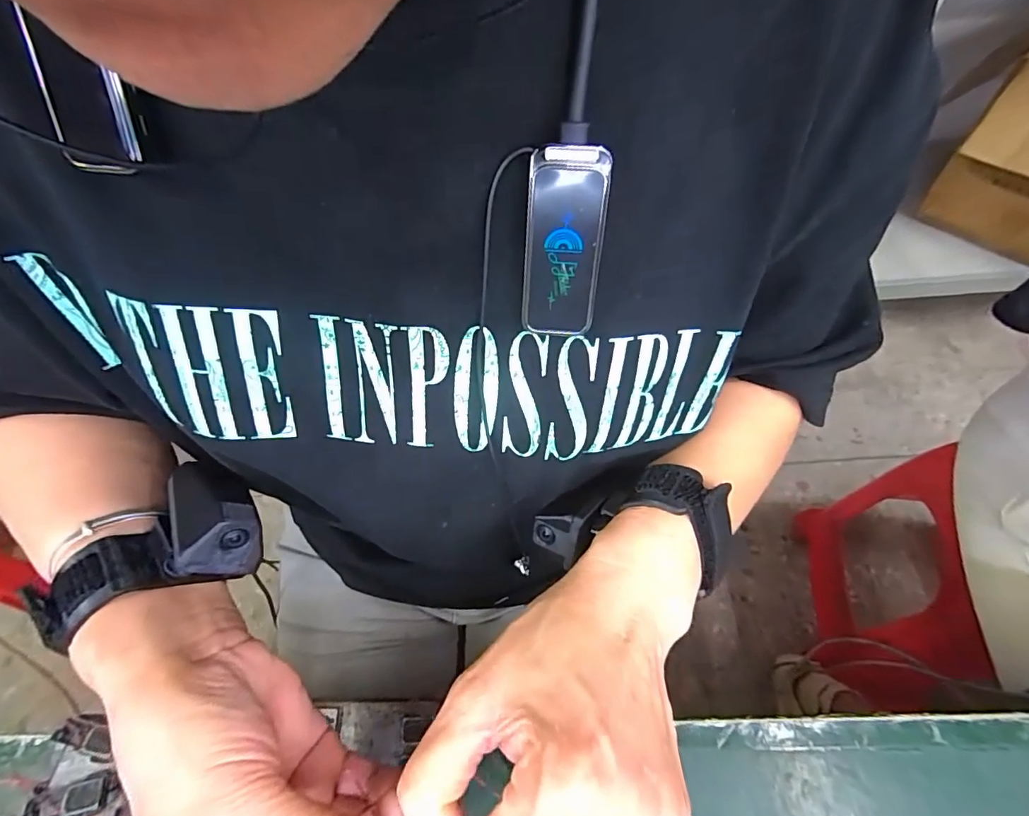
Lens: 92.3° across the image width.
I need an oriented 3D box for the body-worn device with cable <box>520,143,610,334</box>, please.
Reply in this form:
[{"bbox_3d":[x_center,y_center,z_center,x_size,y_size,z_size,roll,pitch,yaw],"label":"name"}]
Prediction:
[{"bbox_3d":[0.017,-0.057,0.175,0.026,0.063,0.007,11,34,13],"label":"body-worn device with cable"}]

